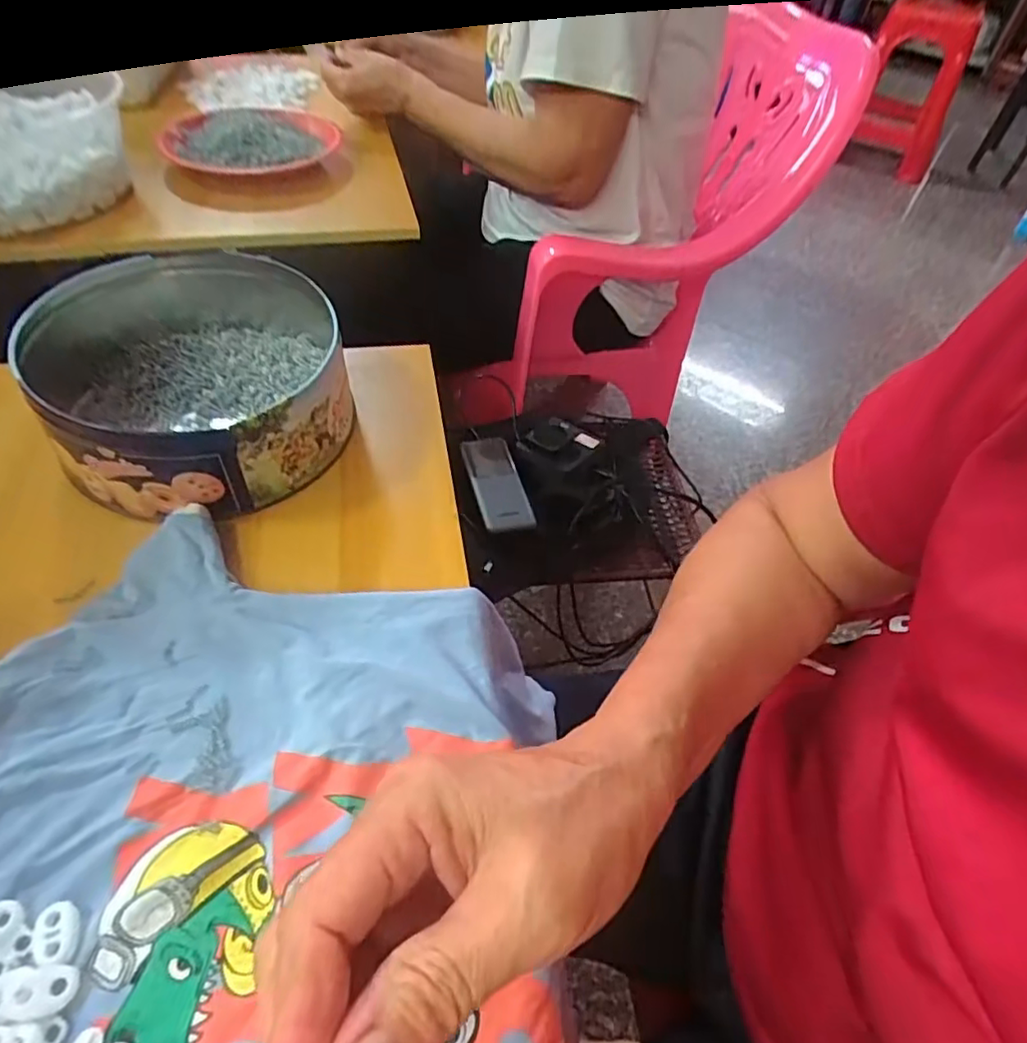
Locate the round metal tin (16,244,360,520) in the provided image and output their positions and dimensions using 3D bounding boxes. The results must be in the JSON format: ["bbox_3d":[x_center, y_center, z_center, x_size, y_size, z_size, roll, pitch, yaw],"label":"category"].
[{"bbox_3d":[-0.209,-0.105,0.421,0.188,0.069,0.215,-26,56,-25],"label":"round metal tin"}]

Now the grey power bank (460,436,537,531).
[{"bbox_3d":[-0.019,-0.043,0.654,0.050,0.011,0.128,-10,51,-14],"label":"grey power bank"}]

